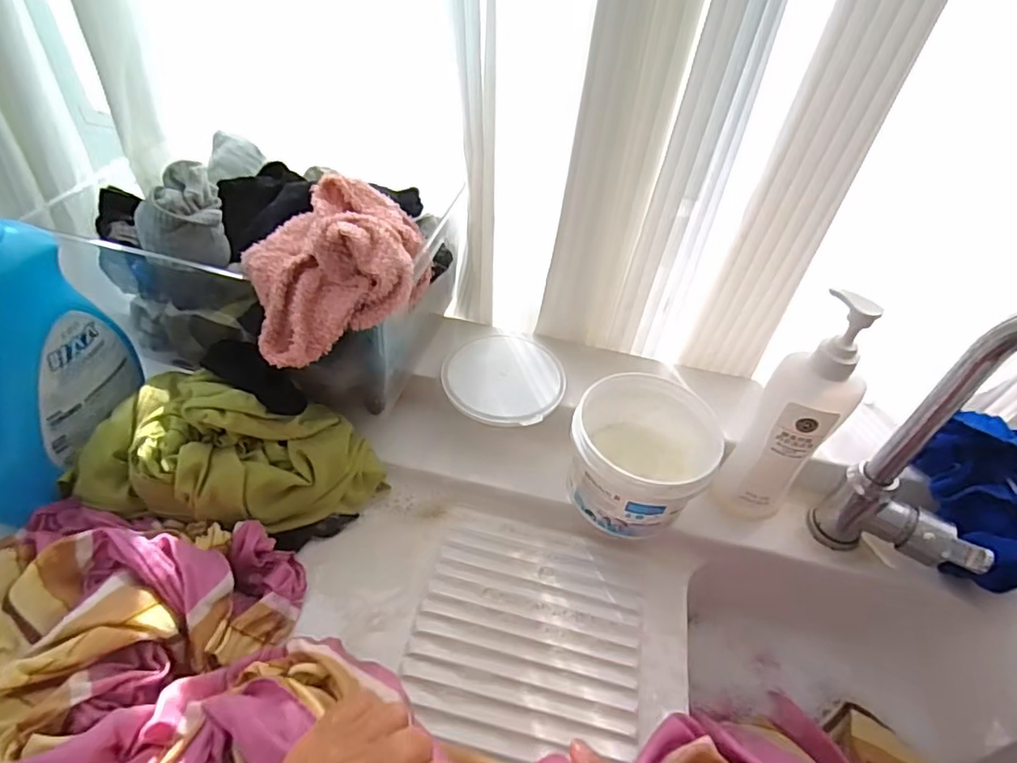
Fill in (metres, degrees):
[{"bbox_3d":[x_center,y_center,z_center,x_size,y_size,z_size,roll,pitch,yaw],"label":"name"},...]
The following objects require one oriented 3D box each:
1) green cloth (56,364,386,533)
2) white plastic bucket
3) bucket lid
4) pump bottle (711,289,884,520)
[{"bbox_3d":[-0.243,0.068,0.507,0.240,0.124,0.134,13,48,5],"label":"green cloth"},{"bbox_3d":[0.117,0.078,0.550,0.117,0.107,0.120,3,47,-4],"label":"white plastic bucket"},{"bbox_3d":[-0.005,-0.009,0.614,0.122,0.016,0.131,3,47,-4],"label":"bucket lid"},{"bbox_3d":[0.247,0.030,0.503,0.066,0.231,0.071,37,54,25],"label":"pump bottle"}]

